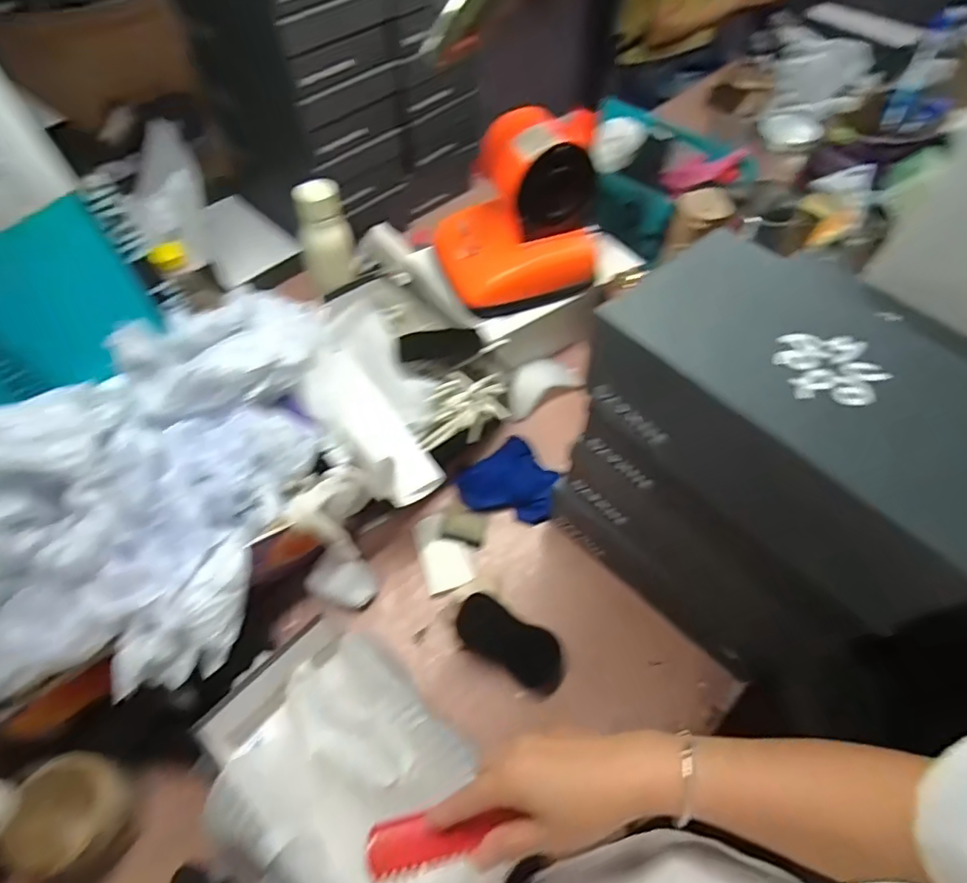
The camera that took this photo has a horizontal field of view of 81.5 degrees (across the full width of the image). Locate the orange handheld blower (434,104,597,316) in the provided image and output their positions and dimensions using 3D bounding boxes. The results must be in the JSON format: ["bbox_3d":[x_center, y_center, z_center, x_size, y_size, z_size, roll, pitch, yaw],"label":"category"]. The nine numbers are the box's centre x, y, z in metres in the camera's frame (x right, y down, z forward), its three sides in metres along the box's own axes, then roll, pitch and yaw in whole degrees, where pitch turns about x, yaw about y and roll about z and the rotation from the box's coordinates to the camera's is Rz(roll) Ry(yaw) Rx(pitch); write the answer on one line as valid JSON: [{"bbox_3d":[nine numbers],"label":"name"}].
[{"bbox_3d":[0.048,-0.318,0.768,0.208,0.197,0.172,-17,59,-13],"label":"orange handheld blower"}]

